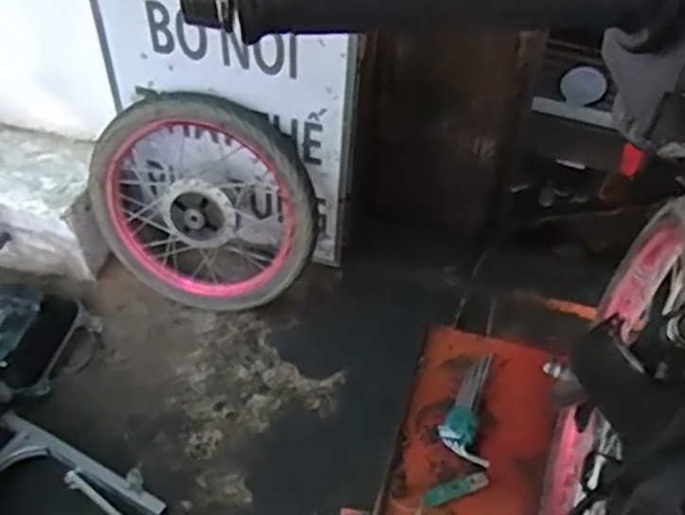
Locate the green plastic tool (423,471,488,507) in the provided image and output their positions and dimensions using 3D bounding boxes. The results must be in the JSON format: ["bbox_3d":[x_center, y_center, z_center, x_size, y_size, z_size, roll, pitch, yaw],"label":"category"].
[{"bbox_3d":[0.175,0.358,1.121,0.105,0.006,0.026,-16,54,-15],"label":"green plastic tool"}]

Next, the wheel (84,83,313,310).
[{"bbox_3d":[-0.315,-0.131,1.716,0.522,0.539,0.145,-6,29,18],"label":"wheel"}]

